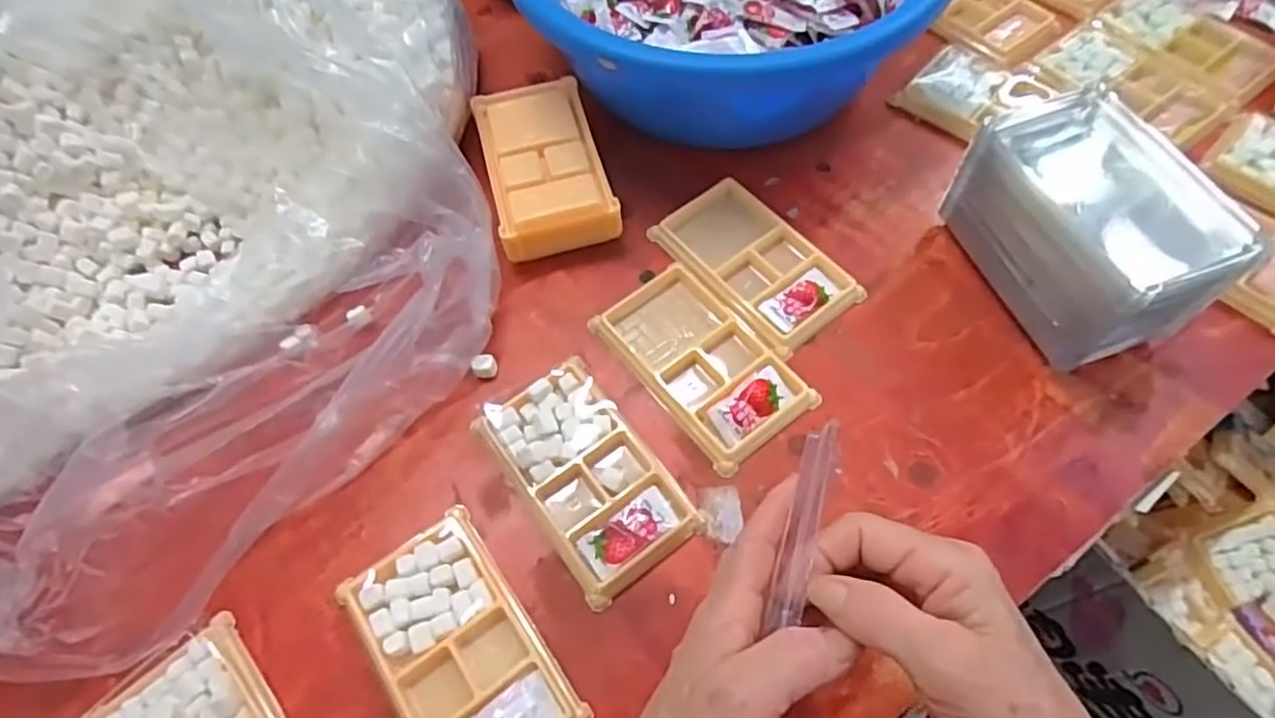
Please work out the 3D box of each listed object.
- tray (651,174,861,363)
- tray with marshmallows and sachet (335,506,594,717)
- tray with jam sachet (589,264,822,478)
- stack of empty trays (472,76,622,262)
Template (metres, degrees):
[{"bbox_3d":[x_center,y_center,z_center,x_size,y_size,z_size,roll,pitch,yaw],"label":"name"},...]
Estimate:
[{"bbox_3d":[0.080,-0.069,0.472,0.078,0.009,0.136,-36,67,-16],"label":"tray"},{"bbox_3d":[-0.094,0.154,0.359,0.076,0.020,0.134,-33,66,-15],"label":"tray with marshmallows and sachet"},{"bbox_3d":[0.041,0.001,0.438,0.077,0.018,0.135,-34,66,-15],"label":"tray with jam sachet"},{"bbox_3d":[-0.069,-0.143,0.508,0.081,0.035,0.147,-14,62,-5],"label":"stack of empty trays"}]

